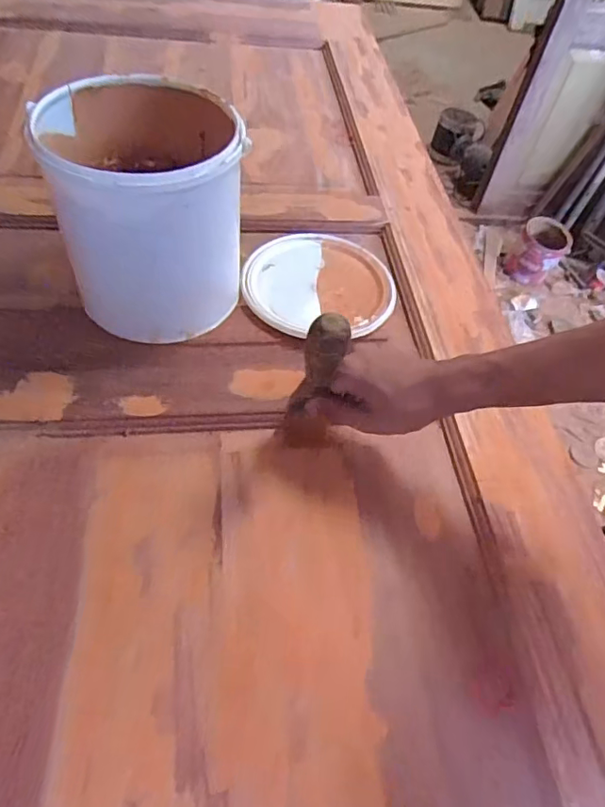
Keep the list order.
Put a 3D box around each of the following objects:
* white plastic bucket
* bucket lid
[{"bbox_3d":[-0.147,-0.183,0.542,0.168,0.198,0.164,3,54,-3],"label":"white plastic bucket"},{"bbox_3d":[0.018,-0.147,0.639,0.172,0.019,0.169,3,54,-3],"label":"bucket lid"}]

